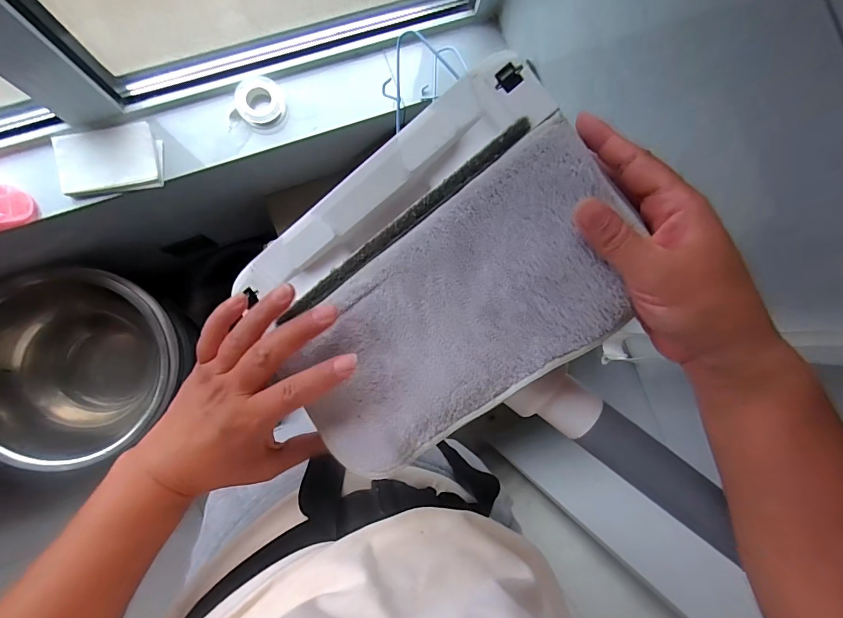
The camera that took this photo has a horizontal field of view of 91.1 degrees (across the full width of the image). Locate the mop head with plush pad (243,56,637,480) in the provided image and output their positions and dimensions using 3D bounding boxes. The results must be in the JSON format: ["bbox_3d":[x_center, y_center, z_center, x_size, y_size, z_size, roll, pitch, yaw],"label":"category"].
[{"bbox_3d":[0.006,-0.021,0.264,0.228,0.022,0.175,-36,79,13],"label":"mop head with plush pad"}]

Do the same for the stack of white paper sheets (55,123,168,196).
[{"bbox_3d":[-0.455,-0.218,0.604,0.137,0.007,0.094,-9,87,-7],"label":"stack of white paper sheets"}]

